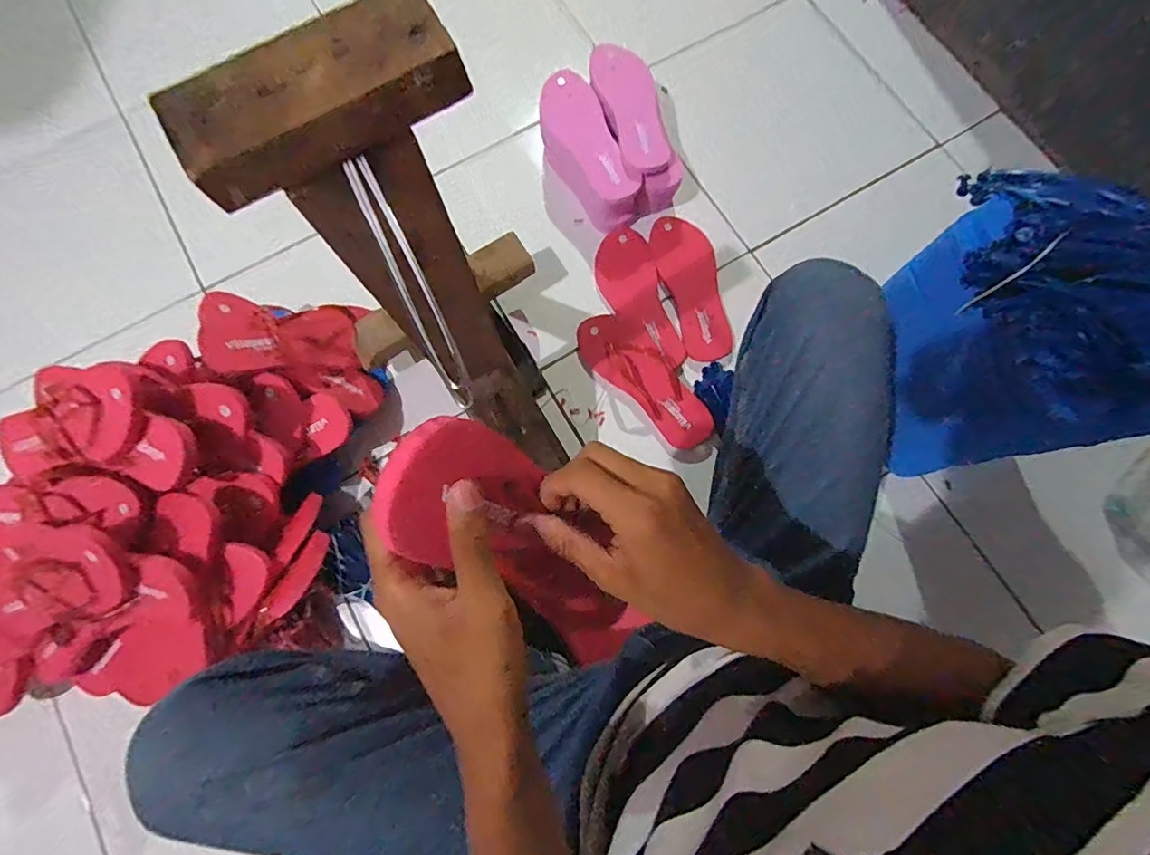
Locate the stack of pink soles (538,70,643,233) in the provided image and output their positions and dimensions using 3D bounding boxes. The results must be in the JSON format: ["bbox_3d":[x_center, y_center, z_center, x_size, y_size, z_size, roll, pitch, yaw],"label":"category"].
[{"bbox_3d":[0.016,-0.436,0.818,0.094,0.098,0.237,-25,79,-4],"label":"stack of pink soles"}]

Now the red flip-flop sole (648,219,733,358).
[{"bbox_3d":[0.189,-0.224,0.800,0.091,0.012,0.243,-18,79,-3],"label":"red flip-flop sole"}]

